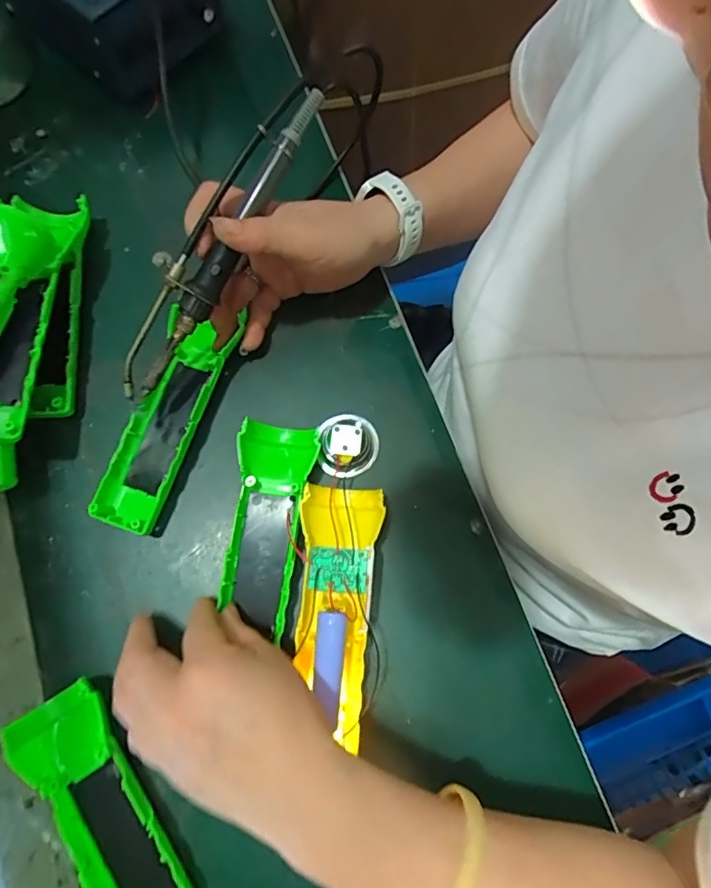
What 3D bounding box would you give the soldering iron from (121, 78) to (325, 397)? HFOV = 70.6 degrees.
[{"bbox_3d":[-0.083,-0.118,0.294,0.029,0.021,0.201,34,96,7],"label":"soldering iron"}]

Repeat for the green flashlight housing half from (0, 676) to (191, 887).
[{"bbox_3d":[-0.132,0.215,0.279,0.049,0.025,0.163,-33,78,-10],"label":"green flashlight housing half"}]

